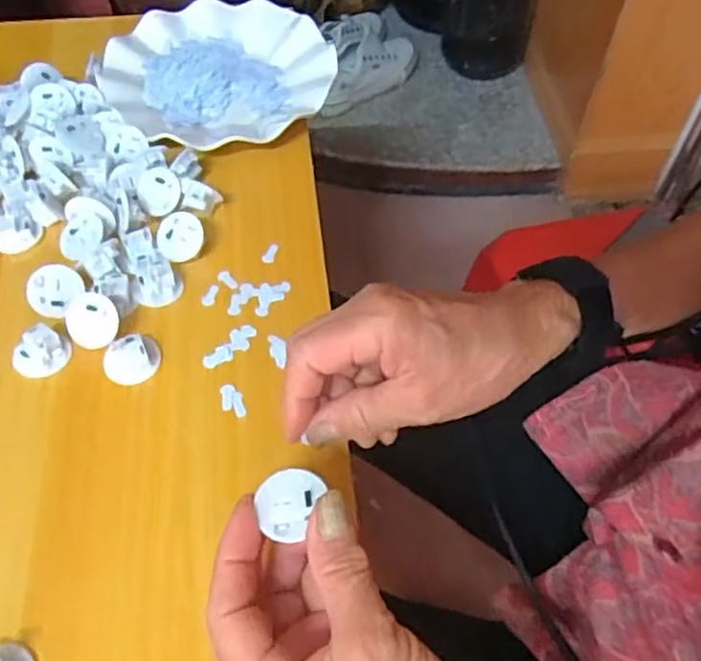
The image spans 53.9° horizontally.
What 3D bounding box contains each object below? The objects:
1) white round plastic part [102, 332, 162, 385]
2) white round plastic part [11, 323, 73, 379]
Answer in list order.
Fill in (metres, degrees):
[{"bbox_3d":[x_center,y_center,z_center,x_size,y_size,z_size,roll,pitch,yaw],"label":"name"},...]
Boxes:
[{"bbox_3d":[-0.131,0.016,0.412,0.033,0.012,0.029,-24,59,-16],"label":"white round plastic part"},{"bbox_3d":[-0.186,0.012,0.413,0.033,0.015,0.027,-36,63,-22],"label":"white round plastic part"}]

